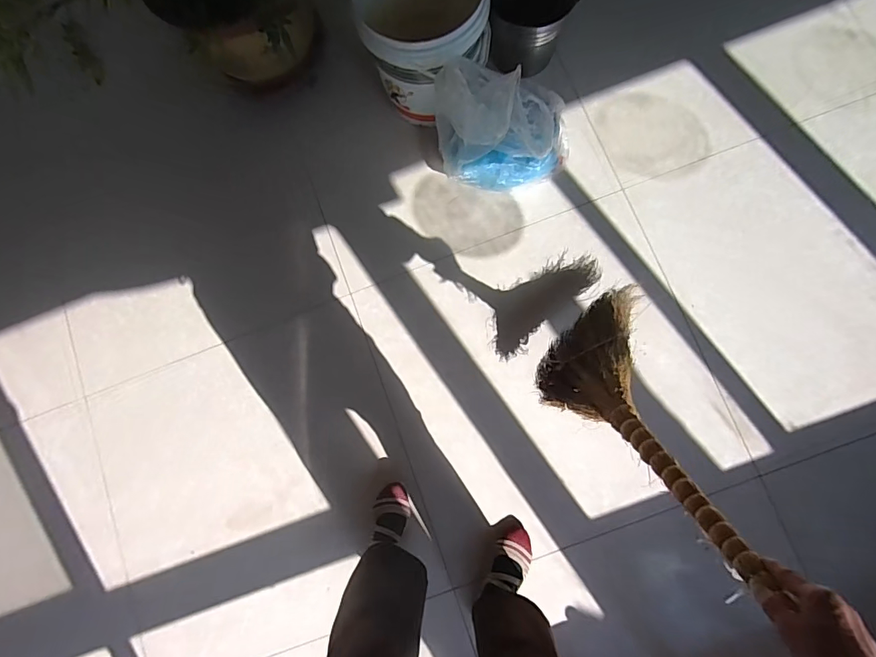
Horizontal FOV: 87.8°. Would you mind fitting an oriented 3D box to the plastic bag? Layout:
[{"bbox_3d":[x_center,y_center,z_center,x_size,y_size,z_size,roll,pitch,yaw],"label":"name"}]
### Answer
[{"bbox_3d":[0.167,-0.503,1.113,0.331,0.321,0.212,-14,81,2],"label":"plastic bag"}]

